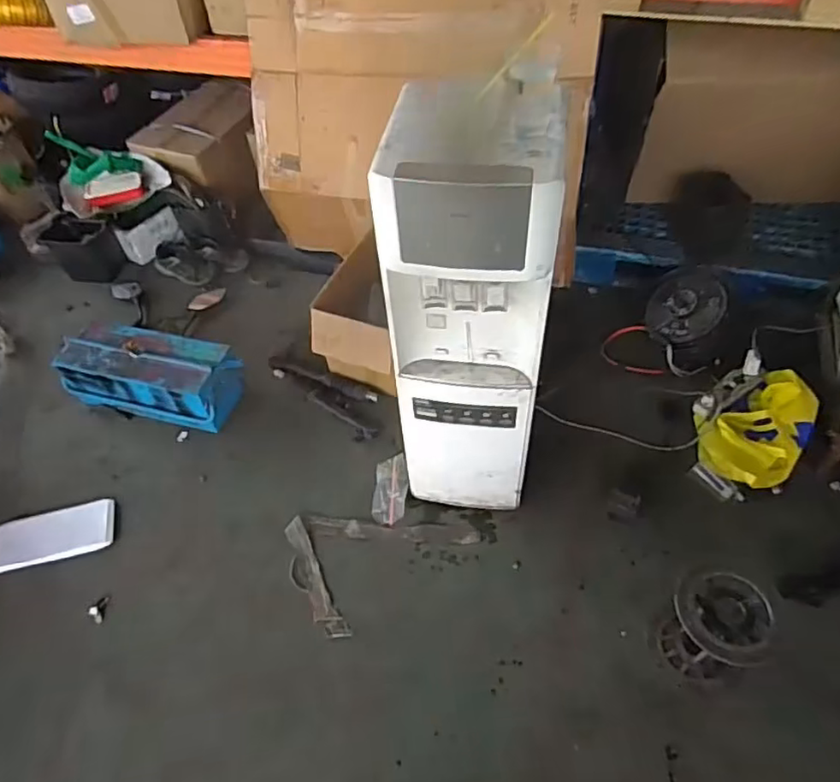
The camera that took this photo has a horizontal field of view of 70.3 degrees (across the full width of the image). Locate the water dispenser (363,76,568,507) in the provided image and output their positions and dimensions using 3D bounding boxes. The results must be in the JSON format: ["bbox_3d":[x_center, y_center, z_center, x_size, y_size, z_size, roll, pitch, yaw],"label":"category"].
[{"bbox_3d":[0.101,-0.096,1.327,0.318,1.052,0.268,-4,51,1],"label":"water dispenser"}]

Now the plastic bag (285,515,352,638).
[{"bbox_3d":[-0.290,0.493,1.573,0.079,0.029,0.359,-25,57,-13],"label":"plastic bag"}]

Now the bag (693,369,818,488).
[{"bbox_3d":[0.956,0.104,1.670,0.333,0.137,0.256,-28,54,-18],"label":"bag"}]

